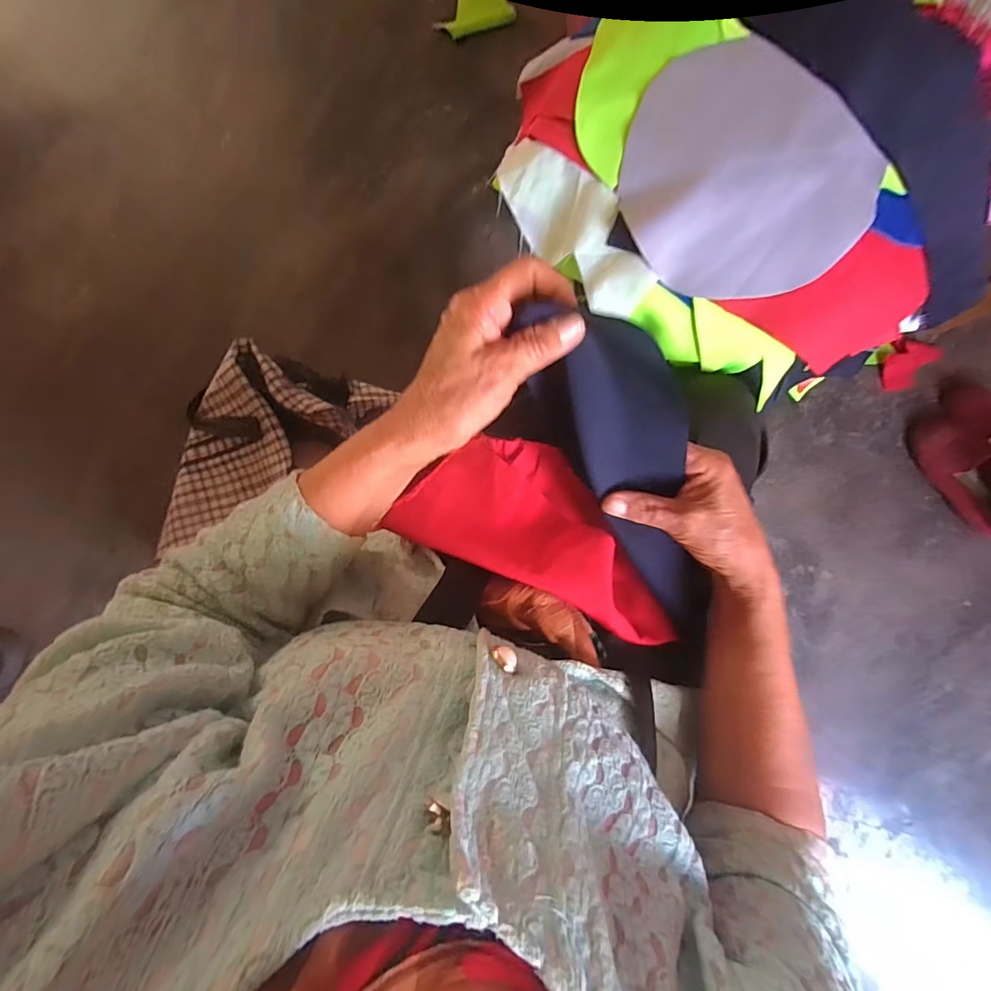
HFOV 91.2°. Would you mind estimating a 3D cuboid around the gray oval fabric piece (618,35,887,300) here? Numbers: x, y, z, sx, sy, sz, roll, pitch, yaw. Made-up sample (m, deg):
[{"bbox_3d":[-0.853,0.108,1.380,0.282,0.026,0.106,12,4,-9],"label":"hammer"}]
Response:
[{"bbox_3d":[0.181,-0.233,0.366,0.184,0.012,0.147,42,112,-3],"label":"gray oval fabric piece"}]

